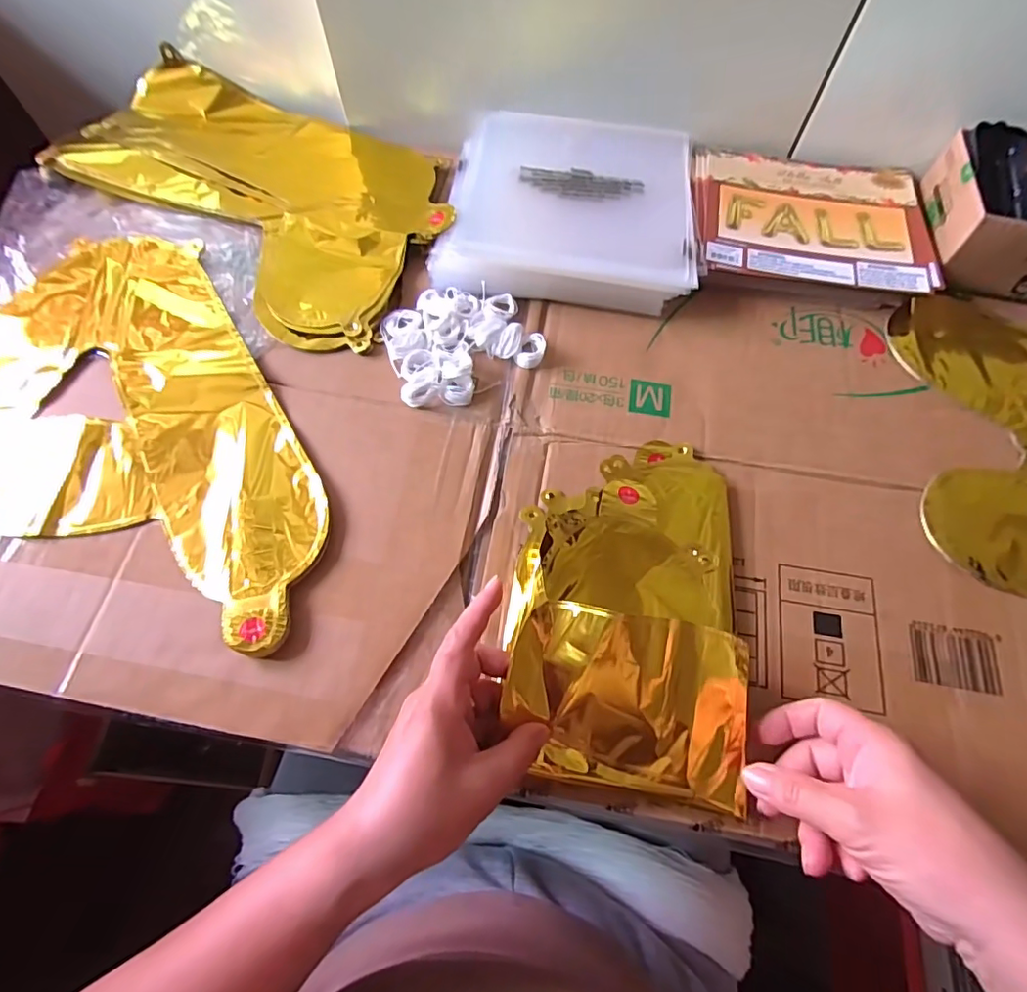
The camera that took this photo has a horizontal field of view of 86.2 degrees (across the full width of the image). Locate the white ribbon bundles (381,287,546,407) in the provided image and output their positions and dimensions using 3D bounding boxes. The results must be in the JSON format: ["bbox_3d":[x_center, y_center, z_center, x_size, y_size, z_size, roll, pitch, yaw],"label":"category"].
[{"bbox_3d":[-0.044,-0.131,0.453,0.117,0.016,0.113,-18,66,-9],"label":"white ribbon bundles"}]

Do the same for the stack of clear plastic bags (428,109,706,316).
[{"bbox_3d":[0.053,-0.269,0.511,0.224,0.035,0.215,4,65,1],"label":"stack of clear plastic bags"}]

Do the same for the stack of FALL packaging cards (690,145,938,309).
[{"bbox_3d":[0.273,-0.250,0.511,0.210,0.029,0.182,5,65,2],"label":"stack of FALL packaging cards"}]

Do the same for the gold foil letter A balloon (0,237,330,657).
[{"bbox_3d":[-0.340,-0.064,0.419,0.397,0.015,0.360,-4,65,-3],"label":"gold foil letter A balloon"}]

